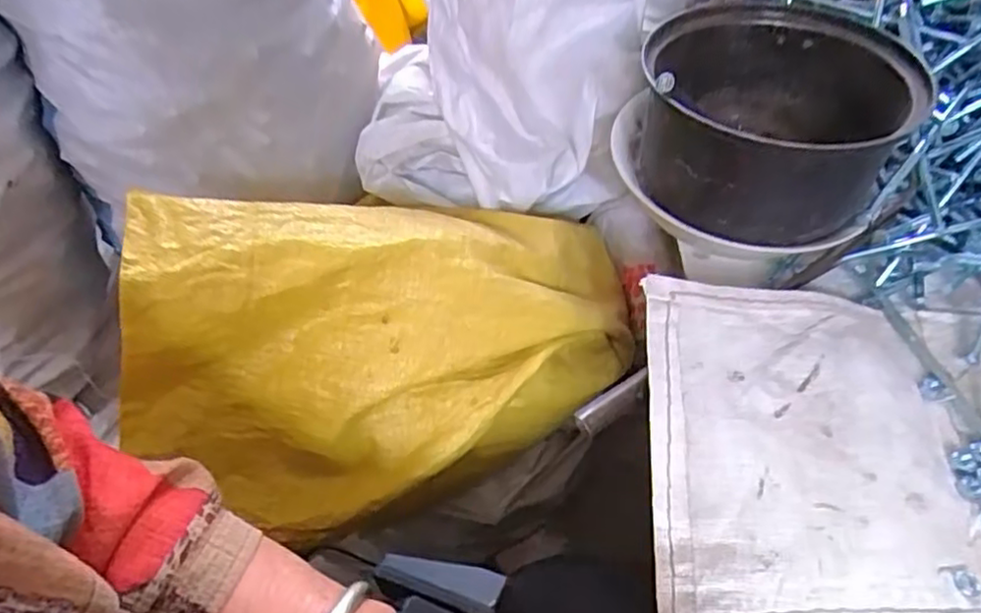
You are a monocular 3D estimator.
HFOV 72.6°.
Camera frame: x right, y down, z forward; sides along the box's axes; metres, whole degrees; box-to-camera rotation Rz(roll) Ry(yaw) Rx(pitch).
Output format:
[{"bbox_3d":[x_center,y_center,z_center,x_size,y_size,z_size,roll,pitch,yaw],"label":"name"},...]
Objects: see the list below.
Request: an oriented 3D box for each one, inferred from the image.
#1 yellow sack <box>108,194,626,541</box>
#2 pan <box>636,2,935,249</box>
[{"bbox_3d":[-0.052,0.018,0.481,0.364,0.226,0.151,-24,55,-16],"label":"yellow sack"},{"bbox_3d":[0.186,-0.123,0.443,0.160,0.090,0.160,-1,52,1],"label":"pan"}]

